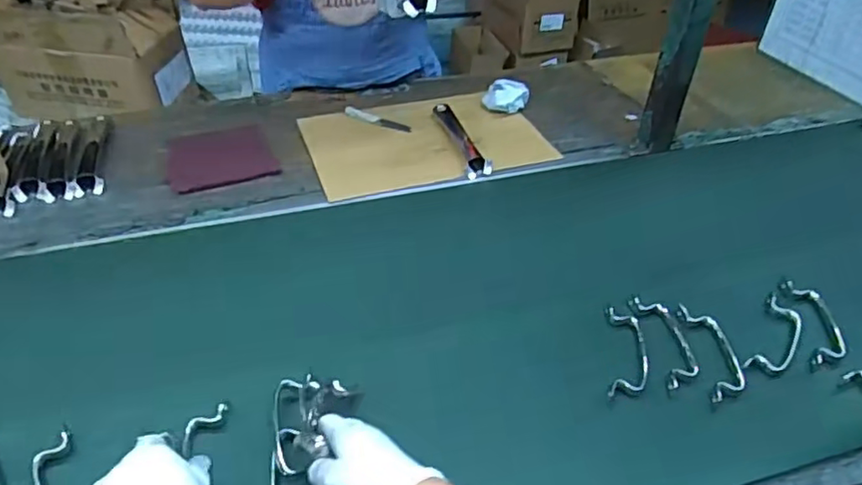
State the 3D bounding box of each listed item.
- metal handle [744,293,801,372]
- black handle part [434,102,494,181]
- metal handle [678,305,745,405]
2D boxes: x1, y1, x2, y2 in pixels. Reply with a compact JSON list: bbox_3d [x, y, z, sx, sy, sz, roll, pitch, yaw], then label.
[{"bbox_3d":[0.374,0.098,0.658,0.040,0.008,0.119,23,44,26],"label":"metal handle"},{"bbox_3d":[0.042,-0.167,0.962,0.036,0.027,0.204,-11,42,-14],"label":"black handle part"},{"bbox_3d":[0.297,0.112,0.639,0.045,0.008,0.118,1,39,0],"label":"metal handle"}]

